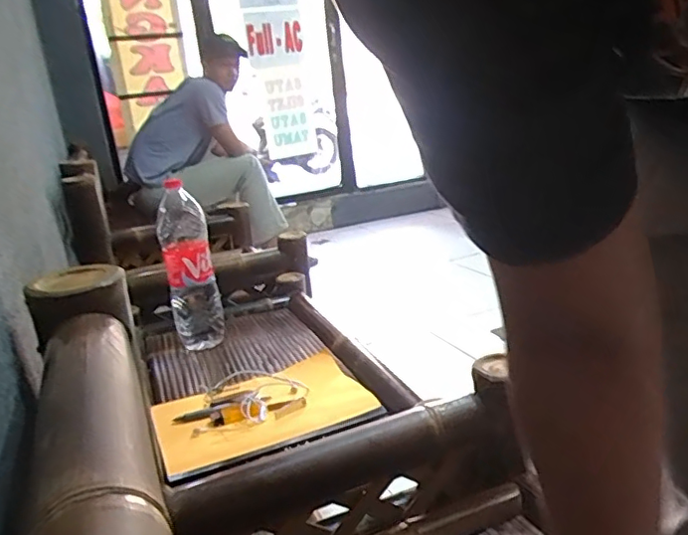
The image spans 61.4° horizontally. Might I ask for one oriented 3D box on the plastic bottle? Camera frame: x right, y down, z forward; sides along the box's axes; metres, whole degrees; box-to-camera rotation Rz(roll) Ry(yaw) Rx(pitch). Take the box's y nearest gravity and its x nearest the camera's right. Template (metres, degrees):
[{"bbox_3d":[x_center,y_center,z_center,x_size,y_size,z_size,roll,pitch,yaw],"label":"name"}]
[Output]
[{"bbox_3d":[-0.295,-0.002,1.109,0.086,0.311,0.111,-11,19,-16],"label":"plastic bottle"}]

